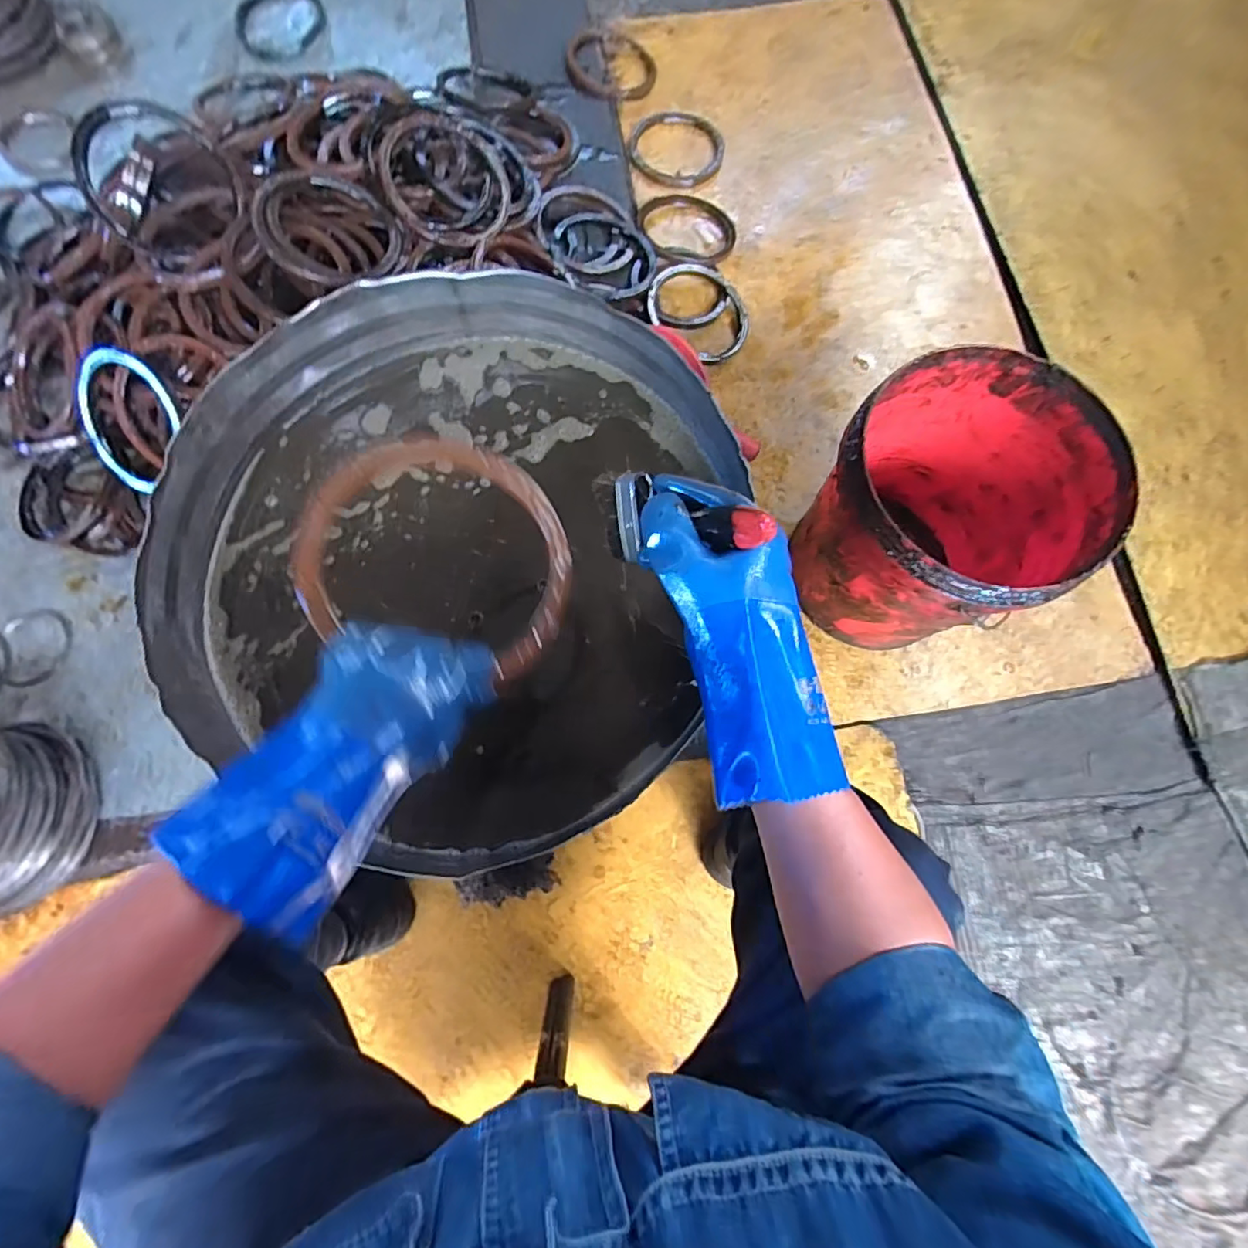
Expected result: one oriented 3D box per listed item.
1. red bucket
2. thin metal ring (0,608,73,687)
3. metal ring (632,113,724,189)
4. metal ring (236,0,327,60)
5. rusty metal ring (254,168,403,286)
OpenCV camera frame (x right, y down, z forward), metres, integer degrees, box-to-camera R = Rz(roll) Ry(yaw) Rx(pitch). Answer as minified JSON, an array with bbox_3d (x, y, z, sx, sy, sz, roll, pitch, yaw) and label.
[{"bbox_3d":[0.394,-0.134,0.731,0.279,0.267,0.293,0,73,-1],"label":"red bucket"},{"bbox_3d":[-0.870,0.032,0.836,0.101,0.009,0.112,24,74,7],"label":"thin metal ring"},{"bbox_3d":[0.106,-0.946,1.133,0.184,0.018,0.193,0,73,-1],"label":"metal ring"},{"bbox_3d":[-0.711,-1.246,1.182,0.154,0.014,0.184,44,82,0],"label":"metal ring"},{"bbox_3d":[-0.420,-0.566,0.819,0.183,0.032,0.159,-10,91,-27],"label":"rusty metal ring"}]

